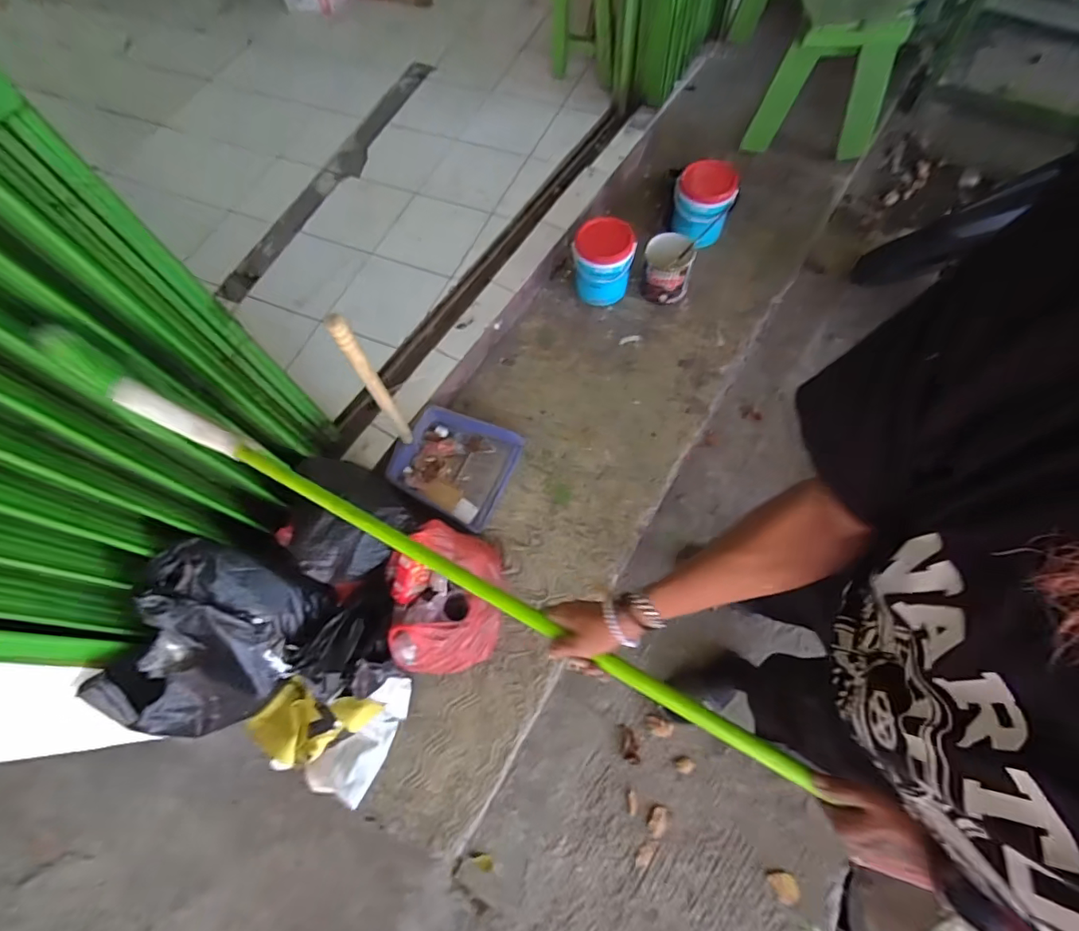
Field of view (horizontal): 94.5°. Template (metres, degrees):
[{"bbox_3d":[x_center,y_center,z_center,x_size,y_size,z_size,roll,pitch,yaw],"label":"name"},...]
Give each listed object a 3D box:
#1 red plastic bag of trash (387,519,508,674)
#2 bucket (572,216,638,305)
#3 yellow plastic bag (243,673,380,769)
[{"bbox_3d":[-0.222,0.302,1.170,0.210,0.264,0.334,4,67,5],"label":"red plastic bag of trash"},{"bbox_3d":[0.207,-0.659,1.586,0.182,0.206,0.198,-1,67,3],"label":"bucket"},{"bbox_3d":[-0.506,0.563,1.081,0.273,0.066,0.160,11,68,8],"label":"yellow plastic bag"}]

